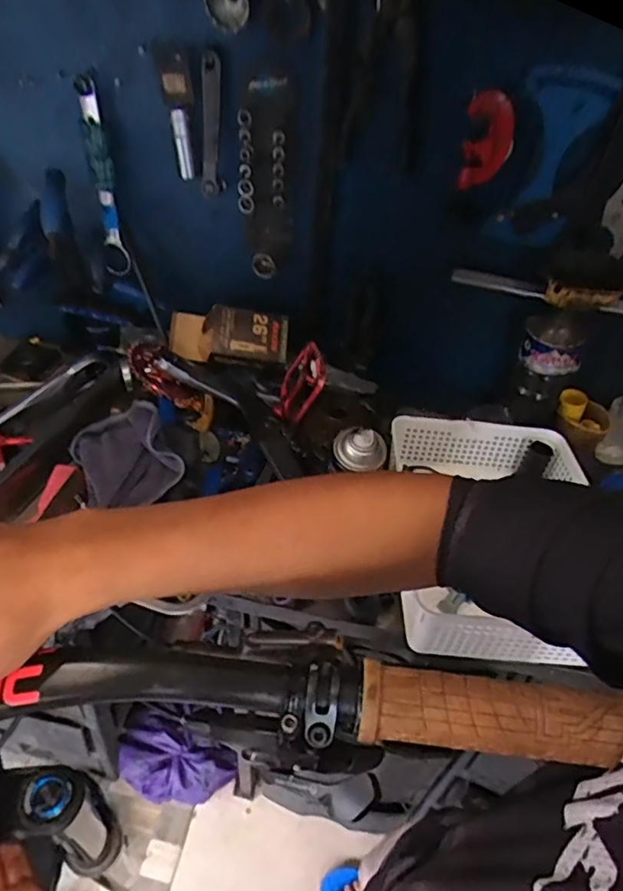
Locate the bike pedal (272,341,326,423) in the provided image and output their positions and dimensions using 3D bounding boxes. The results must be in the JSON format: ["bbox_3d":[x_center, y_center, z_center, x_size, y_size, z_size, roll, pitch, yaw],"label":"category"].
[{"bbox_3d":[-0.014,-0.080,0.808,0.025,0.113,0.102,20,36,-27],"label":"bike pedal"}]

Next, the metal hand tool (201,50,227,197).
[{"bbox_3d":[-0.123,-0.389,0.709,0.035,0.159,0.018,20,40,12],"label":"metal hand tool"}]

